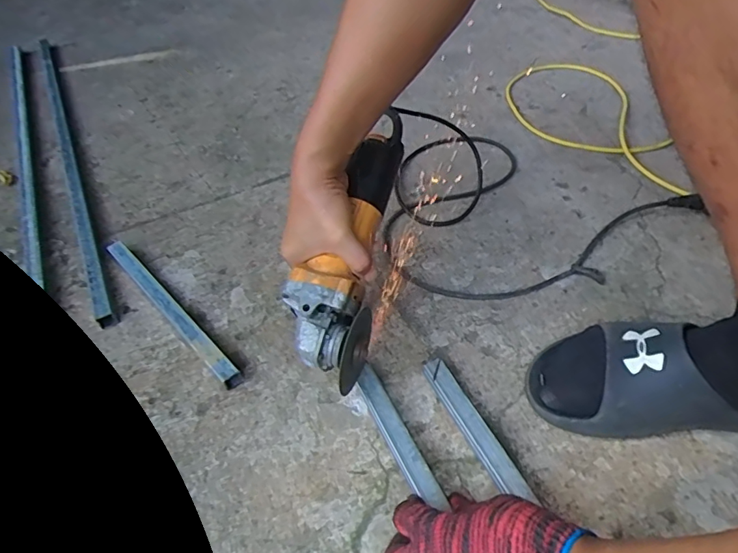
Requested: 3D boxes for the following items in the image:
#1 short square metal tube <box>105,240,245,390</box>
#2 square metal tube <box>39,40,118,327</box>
[{"bbox_3d":[-0.241,0.035,0.584,0.022,0.026,0.288,-37,54,-26],"label":"short square metal tube"},{"bbox_3d":[-0.552,-0.258,0.886,0.027,0.029,1.010,-24,49,-17],"label":"square metal tube"}]

